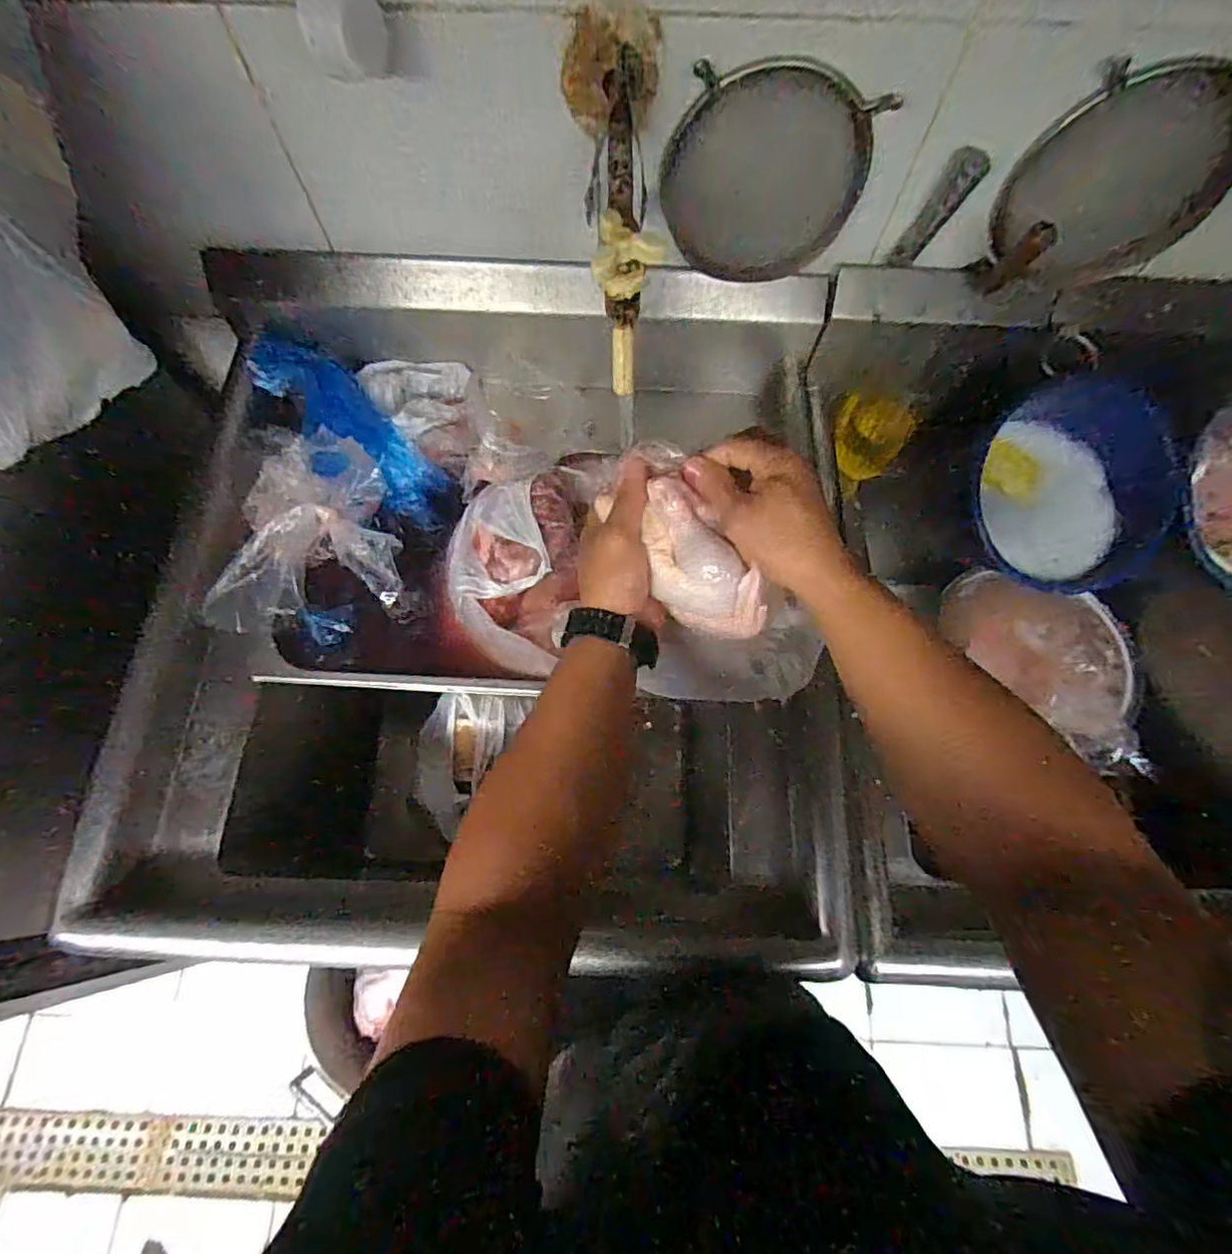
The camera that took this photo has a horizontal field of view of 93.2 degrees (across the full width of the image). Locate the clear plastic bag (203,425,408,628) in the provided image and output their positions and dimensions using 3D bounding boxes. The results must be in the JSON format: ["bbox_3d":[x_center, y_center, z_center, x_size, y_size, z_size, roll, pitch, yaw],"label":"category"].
[{"bbox_3d":[-0.348,-0.118,0.638,0.204,0.054,0.230,-12,70,-5],"label":"clear plastic bag"}]

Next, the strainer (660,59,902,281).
[{"bbox_3d":[0.143,-0.430,0.567,0.194,0.166,0.032,2,70,0],"label":"strainer"}]

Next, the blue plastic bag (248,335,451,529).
[{"bbox_3d":[-0.322,-0.235,0.692,0.106,0.069,0.295,-41,75,-14],"label":"blue plastic bag"}]

